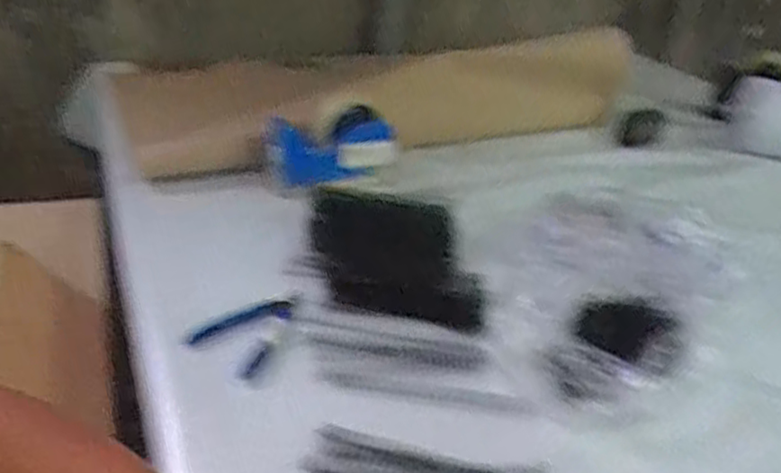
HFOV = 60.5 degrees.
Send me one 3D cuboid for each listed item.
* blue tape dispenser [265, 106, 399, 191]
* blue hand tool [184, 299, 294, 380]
[{"bbox_3d":[-0.067,-0.111,0.833,0.161,0.076,0.057,-8,32,-21],"label":"blue tape dispenser"},{"bbox_3d":[-0.118,0.081,0.589,0.073,0.008,0.098,21,34,26],"label":"blue hand tool"}]

